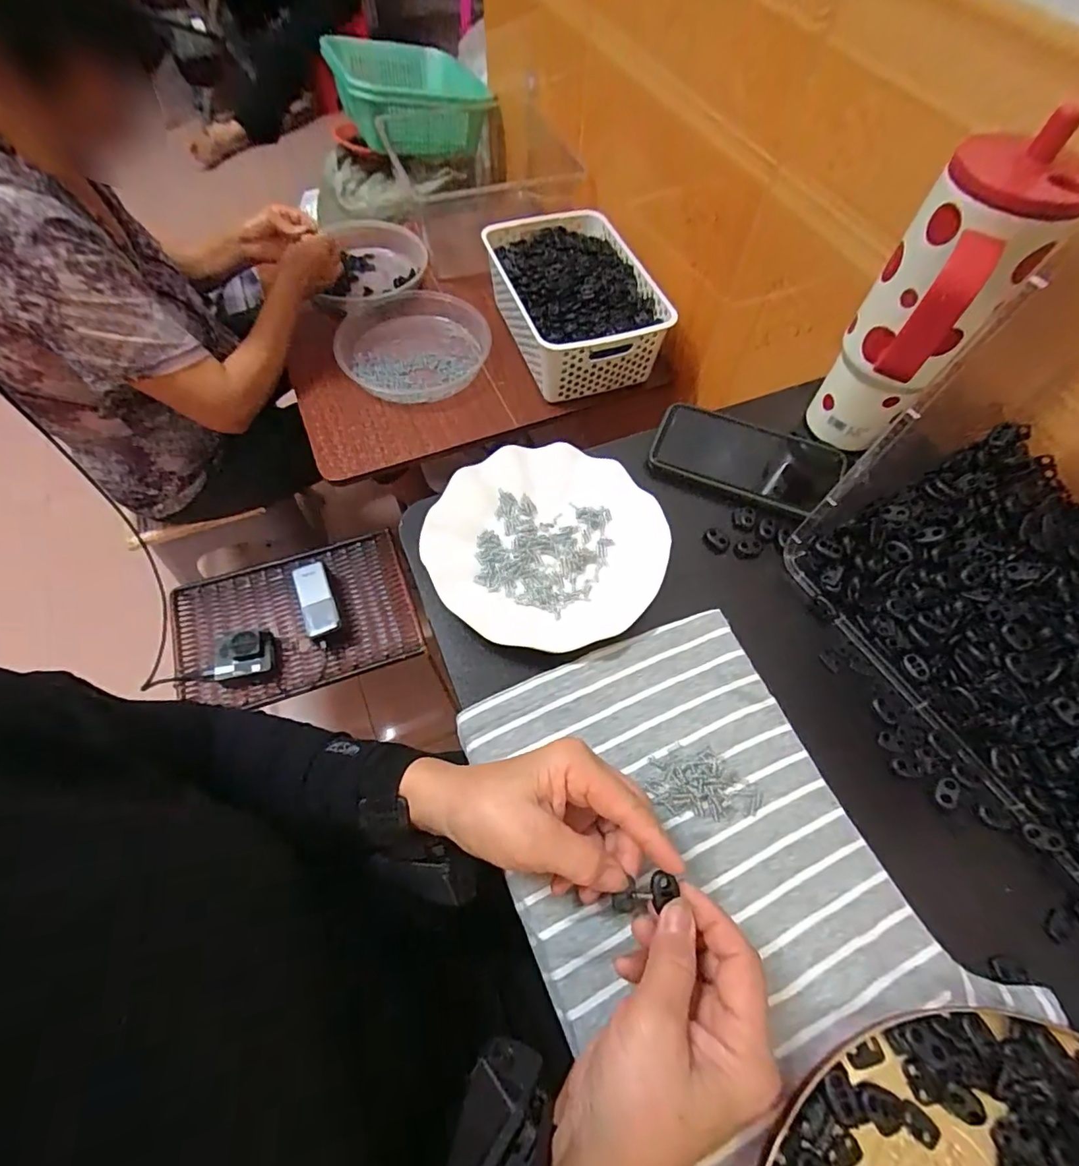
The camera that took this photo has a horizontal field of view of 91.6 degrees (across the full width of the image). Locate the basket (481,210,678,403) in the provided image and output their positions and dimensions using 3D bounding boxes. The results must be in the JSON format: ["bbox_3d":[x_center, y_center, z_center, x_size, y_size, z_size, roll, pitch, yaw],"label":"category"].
[{"bbox_3d":[0.052,-0.440,0.827,0.206,0.107,0.323,-18,63,-12],"label":"basket"}]

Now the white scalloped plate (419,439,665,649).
[{"bbox_3d":[0.005,-0.031,0.416,0.177,0.021,0.177,1,61,-2],"label":"white scalloped plate"}]

